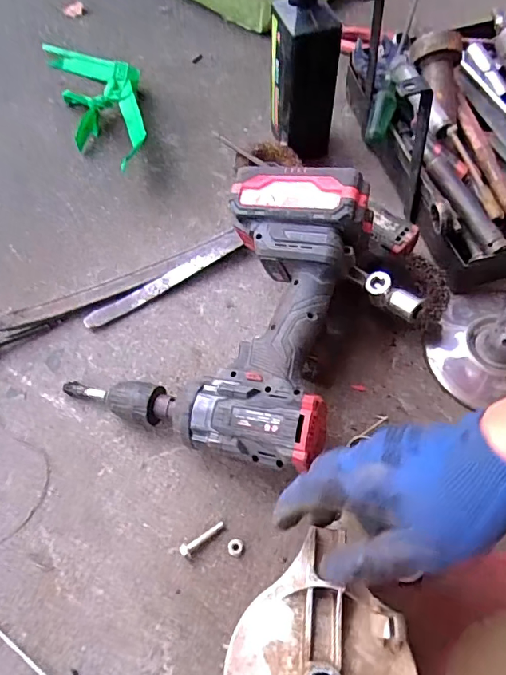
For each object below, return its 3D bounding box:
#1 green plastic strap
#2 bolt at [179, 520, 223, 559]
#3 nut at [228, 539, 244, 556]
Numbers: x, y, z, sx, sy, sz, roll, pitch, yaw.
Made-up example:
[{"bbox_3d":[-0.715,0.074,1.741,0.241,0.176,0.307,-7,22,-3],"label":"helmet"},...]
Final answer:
[{"bbox_3d":[-0.198,-0.321,0.627,0.108,0.040,0.290,-20,63,-11],"label":"green plastic strap"},{"bbox_3d":[-0.041,0.163,0.383,0.040,0.009,0.010,-31,66,-17],"label":"bolt"},{"bbox_3d":[-0.014,0.169,0.382,0.012,0.004,0.013,13,62,6],"label":"nut"}]

